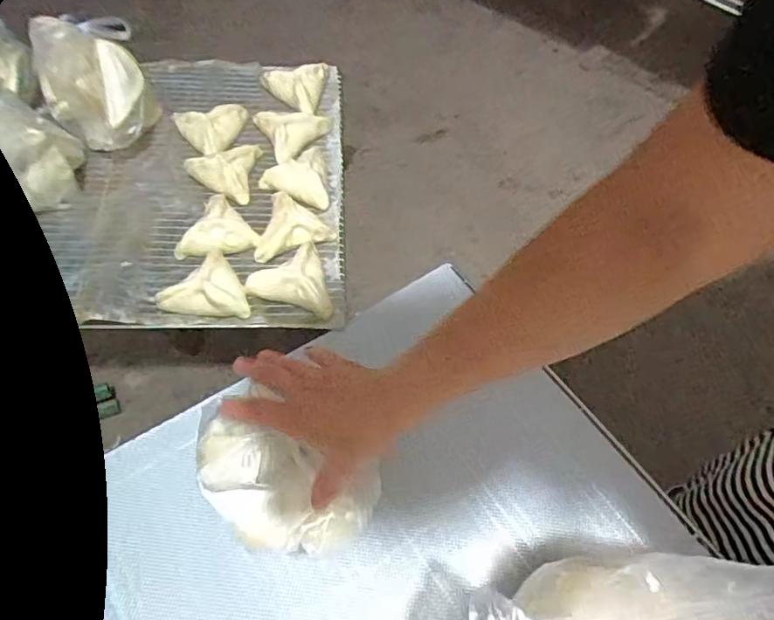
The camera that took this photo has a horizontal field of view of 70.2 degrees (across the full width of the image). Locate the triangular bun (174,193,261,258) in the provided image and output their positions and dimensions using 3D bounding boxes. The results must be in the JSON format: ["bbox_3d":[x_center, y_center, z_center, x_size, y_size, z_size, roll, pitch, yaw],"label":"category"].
[{"bbox_3d":[-0.224,-0.094,0.712,0.077,0.050,0.089,40,62,19],"label":"triangular bun"}]

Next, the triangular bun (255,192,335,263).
[{"bbox_3d":[-0.133,-0.117,0.739,0.110,0.039,0.081,-19,61,-17],"label":"triangular bun"}]

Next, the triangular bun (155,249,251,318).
[{"bbox_3d":[-0.214,-0.014,0.656,0.093,0.053,0.083,-36,67,-25],"label":"triangular bun"}]

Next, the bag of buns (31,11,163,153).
[{"bbox_3d":[-0.423,-0.324,0.801,0.141,0.134,0.164,-25,62,-17],"label":"bag of buns"}]

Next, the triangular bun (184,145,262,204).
[{"bbox_3d":[-0.240,-0.204,0.789,0.097,0.036,0.102,5,57,-3],"label":"triangular bun"}]

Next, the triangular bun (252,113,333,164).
[{"bbox_3d":[-0.145,-0.287,0.847,0.095,0.046,0.075,-33,66,-24],"label":"triangular bun"}]

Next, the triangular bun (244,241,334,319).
[{"bbox_3d":[-0.122,-0.032,0.678,0.096,0.047,0.105,-14,60,-15],"label":"triangular bun"}]

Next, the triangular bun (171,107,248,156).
[{"bbox_3d":[-0.277,-0.279,0.833,0.118,0.048,0.075,7,57,-1],"label":"triangular bun"}]

